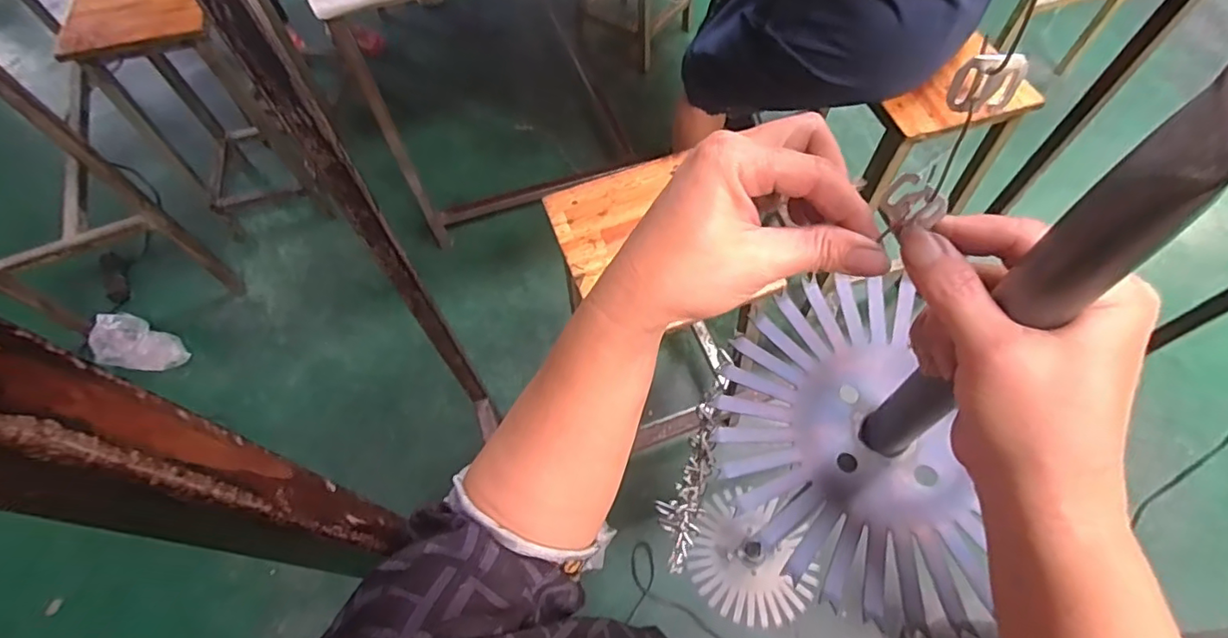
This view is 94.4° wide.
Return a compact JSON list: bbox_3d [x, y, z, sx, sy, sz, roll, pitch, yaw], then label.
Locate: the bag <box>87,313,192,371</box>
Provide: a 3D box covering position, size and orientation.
[{"bbox_3d":[-1.198,0.073,1.432,0.069,0.194,0.137,28,66,16],"label":"bag"}]

